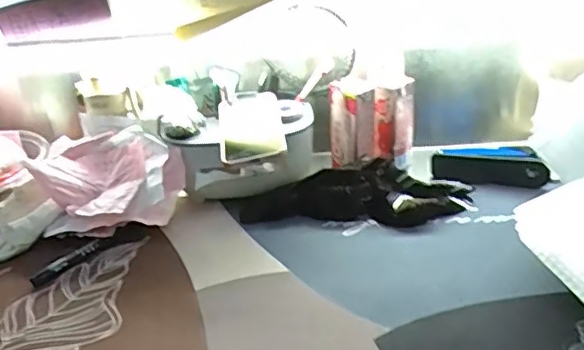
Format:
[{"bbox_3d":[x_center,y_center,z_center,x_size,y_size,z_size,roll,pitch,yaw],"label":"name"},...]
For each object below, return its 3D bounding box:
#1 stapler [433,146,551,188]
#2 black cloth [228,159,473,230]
[{"bbox_3d":[0.276,-0.016,0.837,0.148,0.029,0.078,0,29,8],"label":"stapler"},{"bbox_3d":[0.081,0.024,0.796,0.318,0.044,0.098,-3,29,4],"label":"black cloth"}]

